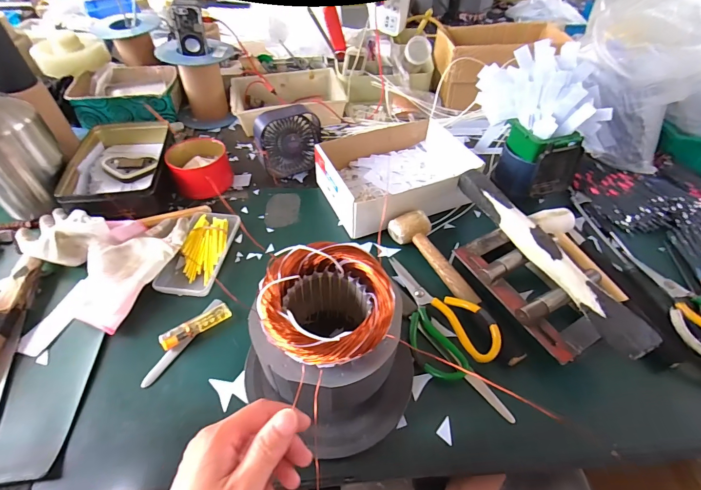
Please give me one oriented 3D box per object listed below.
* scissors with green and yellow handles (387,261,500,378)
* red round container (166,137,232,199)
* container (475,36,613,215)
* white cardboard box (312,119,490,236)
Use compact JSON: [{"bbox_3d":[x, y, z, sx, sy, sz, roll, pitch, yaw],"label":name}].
[{"bbox_3d":[0.120,0.081,0.470,0.101,0.029,0.178,-9,50,-8],"label":"scissors with green and yellow handles"},{"bbox_3d":[-0.271,-0.139,0.646,0.099,0.065,0.094,0,50,-1],"label":"red round container"},{"bbox_3d":[0.314,-0.201,0.600,0.125,0.222,0.182,-25,54,-20],"label":"container"},{"bbox_3d":[0.076,-0.128,0.626,0.242,0.080,0.187,-17,52,-15],"label":"white cardboard box"}]

